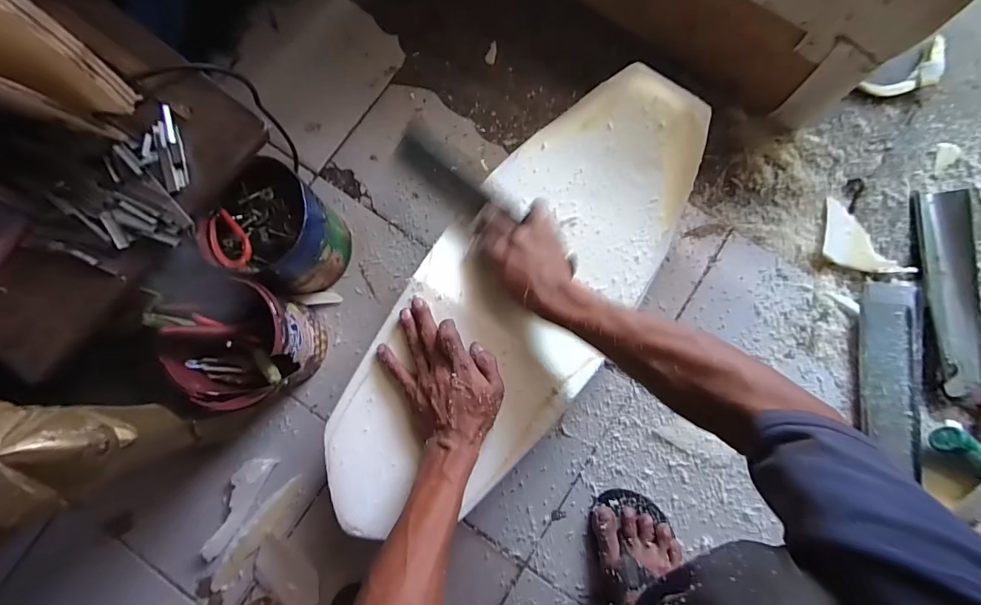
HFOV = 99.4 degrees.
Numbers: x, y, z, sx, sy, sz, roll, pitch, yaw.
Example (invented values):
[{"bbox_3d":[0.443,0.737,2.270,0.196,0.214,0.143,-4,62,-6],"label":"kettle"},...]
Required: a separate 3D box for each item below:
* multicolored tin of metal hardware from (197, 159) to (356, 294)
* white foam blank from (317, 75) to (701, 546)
[{"bbox_3d":[-0.288,-0.092,0.582,0.140,0.149,0.143,0,82,1],"label":"multicolored tin of metal hardware"},{"bbox_3d":[0.041,-0.019,0.506,0.245,0.054,0.643,37,82,5],"label":"white foam blank"}]

